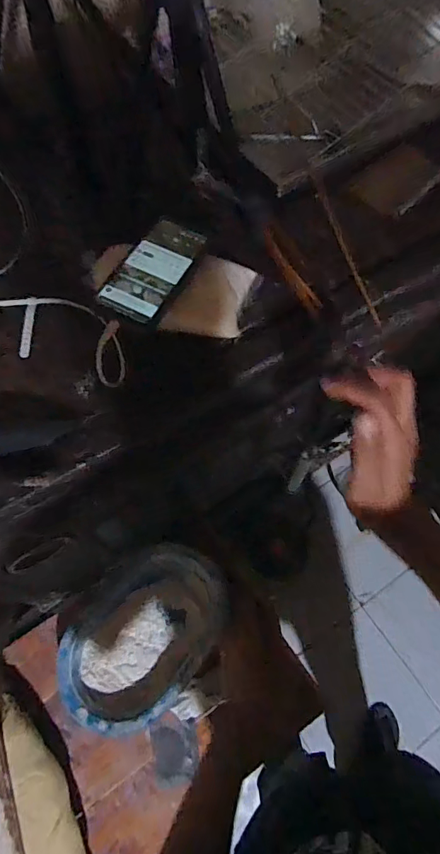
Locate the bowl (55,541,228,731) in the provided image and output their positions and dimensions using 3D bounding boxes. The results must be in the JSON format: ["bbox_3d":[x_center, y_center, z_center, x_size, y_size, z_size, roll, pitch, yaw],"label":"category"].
[{"bbox_3d":[-0.141,0.390,0.863,0.322,0.097,0.240,-37,72,-15],"label":"bowl"}]

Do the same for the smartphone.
[{"bbox_3d":[-0.076,-0.181,0.513,0.070,0.006,0.138,24,68,8],"label":"smartphone"}]

